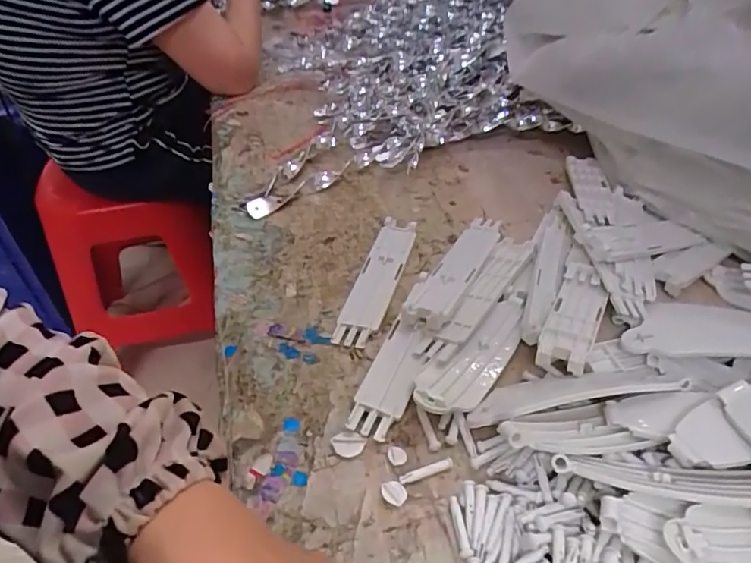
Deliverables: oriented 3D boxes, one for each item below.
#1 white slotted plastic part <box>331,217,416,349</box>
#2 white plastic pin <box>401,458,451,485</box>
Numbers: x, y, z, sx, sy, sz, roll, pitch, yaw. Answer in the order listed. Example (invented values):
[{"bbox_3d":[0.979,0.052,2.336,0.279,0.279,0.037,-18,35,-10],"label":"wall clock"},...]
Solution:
[{"bbox_3d":[0.002,-0.005,0.523,0.039,0.012,0.184,10,42,12],"label":"white slotted plastic part"},{"bbox_3d":[0.035,0.130,0.371,0.039,0.004,0.008,-16,43,-17],"label":"white plastic pin"}]

